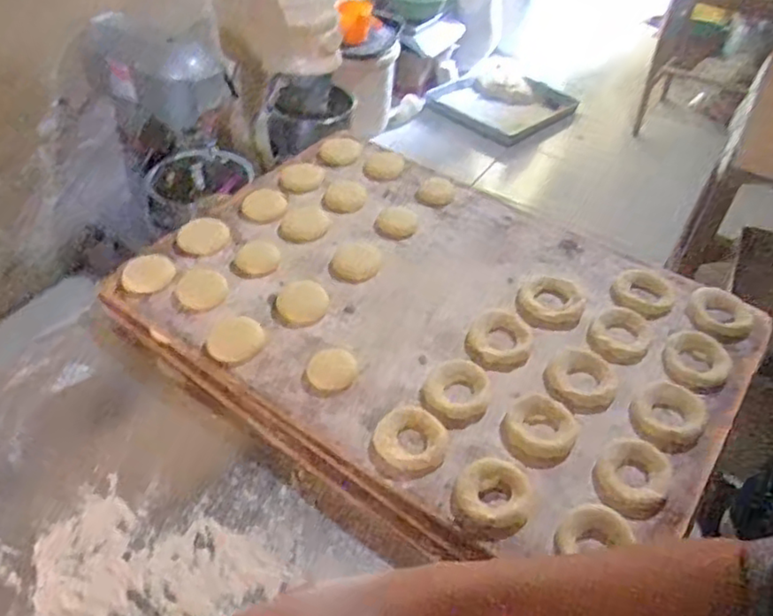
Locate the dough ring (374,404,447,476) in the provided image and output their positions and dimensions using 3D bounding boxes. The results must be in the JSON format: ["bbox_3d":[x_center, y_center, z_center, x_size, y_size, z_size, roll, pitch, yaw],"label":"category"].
[{"bbox_3d":[0.022,0.117,0.599,0.063,0.020,0.060,3,44,-3],"label":"dough ring"}]

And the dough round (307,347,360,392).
[{"bbox_3d":[-0.053,0.060,0.662,0.050,0.007,0.045,-26,52,-28],"label":"dough round"}]

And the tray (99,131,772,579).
[{"bbox_3d":[0.060,0.013,0.734,0.576,0.058,0.448,30,50,23],"label":"tray"}]

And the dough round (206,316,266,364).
[{"bbox_3d":[-0.151,0.032,0.676,0.056,0.009,0.054,3,45,-3],"label":"dough round"}]

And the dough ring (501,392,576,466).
[{"bbox_3d":[0.138,0.109,0.610,0.062,0.012,0.070,31,49,24],"label":"dough ring"}]

